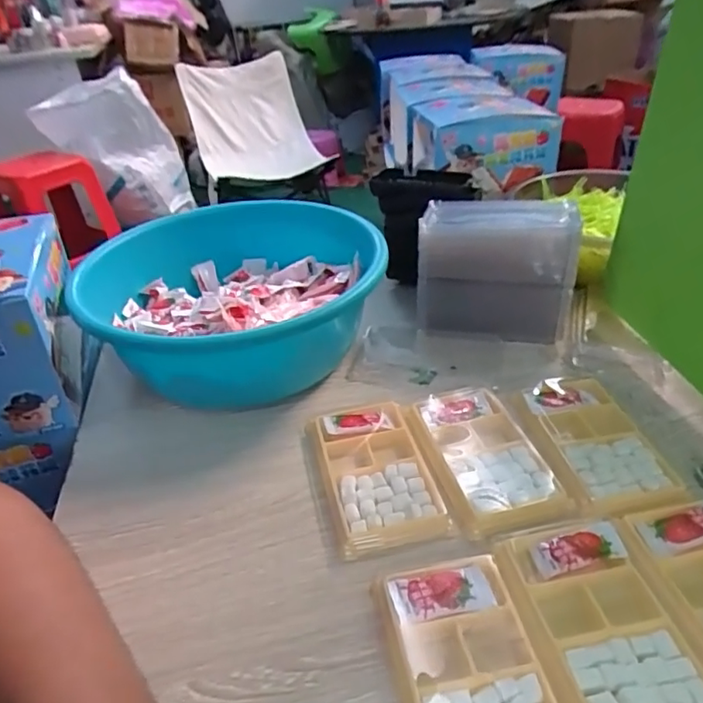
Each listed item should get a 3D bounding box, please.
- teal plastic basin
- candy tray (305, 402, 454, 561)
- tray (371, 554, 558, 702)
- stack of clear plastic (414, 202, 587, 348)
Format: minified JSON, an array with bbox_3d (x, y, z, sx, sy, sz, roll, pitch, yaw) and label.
[{"bbox_3d":[-0.100,-0.041,0.561,0.250,0.112,0.273,-4,34,3],"label":"teal plastic basin"},{"bbox_3d":[0.015,0.087,0.438,0.078,0.014,0.138,-12,35,-8],"label":"candy tray"},{"bbox_3d":[0.063,0.172,0.308,0.075,0.010,0.137,-11,35,-7],"label":"tray"},{"bbox_3d":[0.144,-0.080,0.584,0.141,0.117,0.088,3,35,12],"label":"stack of clear plastic"}]

